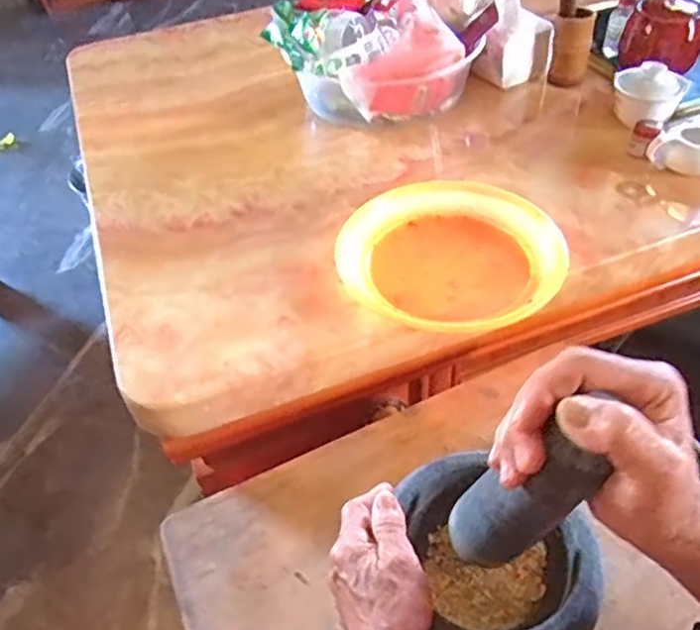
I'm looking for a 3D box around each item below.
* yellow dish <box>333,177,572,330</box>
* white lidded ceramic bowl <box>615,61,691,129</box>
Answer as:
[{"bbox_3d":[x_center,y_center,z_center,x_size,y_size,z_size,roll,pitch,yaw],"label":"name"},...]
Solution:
[{"bbox_3d":[0.101,-0.065,0.656,0.220,0.032,0.207,-3,46,3],"label":"yellow dish"},{"bbox_3d":[0.374,-0.272,0.795,0.084,0.075,0.062,18,51,21],"label":"white lidded ceramic bowl"}]

